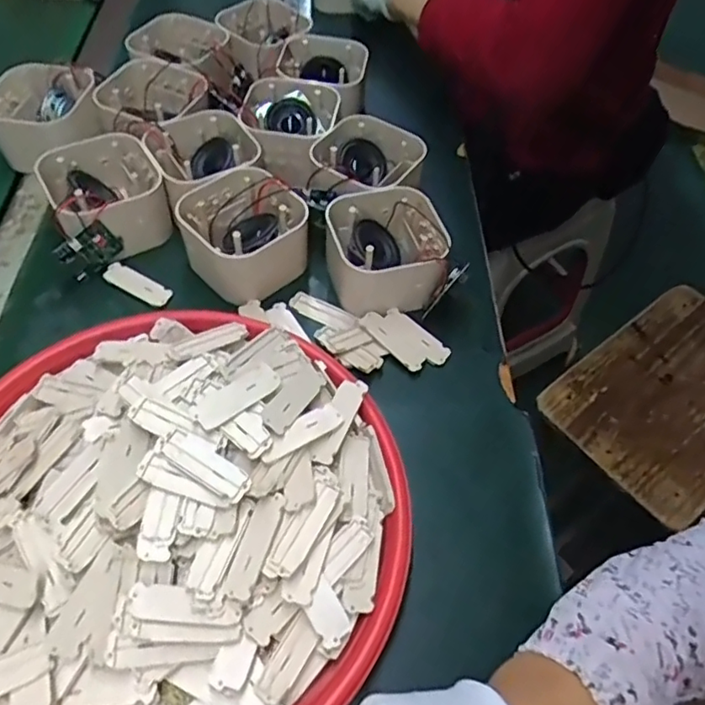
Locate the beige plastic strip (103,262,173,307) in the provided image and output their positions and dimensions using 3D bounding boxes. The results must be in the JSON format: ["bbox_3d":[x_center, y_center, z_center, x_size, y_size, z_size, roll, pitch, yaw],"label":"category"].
[{"bbox_3d":[-0.180,-0.057,0.486,0.063,0.006,0.021,25,58,14],"label":"beige plastic strip"}]

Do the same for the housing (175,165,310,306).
[{"bbox_3d":[-0.093,-0.100,0.486,0.106,0.053,0.091,37,62,20],"label":"housing"}]

